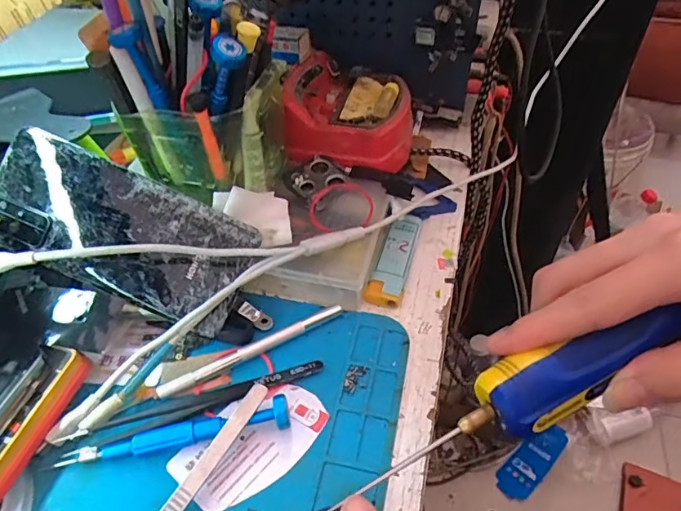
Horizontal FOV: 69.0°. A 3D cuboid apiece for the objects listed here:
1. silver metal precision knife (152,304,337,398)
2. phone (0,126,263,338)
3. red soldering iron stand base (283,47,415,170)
[{"bbox_3d":[-0.049,0.053,0.284,0.111,0.004,0.009,-24,49,-20],"label":"silver metal precision knife"},{"bbox_3d":[-0.128,-0.014,0.290,0.151,0.009,0.069,24,83,-1],"label":"phone"},{"bbox_3d":[0.008,-0.111,0.376,0.094,0.042,0.092,2,46,5],"label":"red soldering iron stand base"}]

